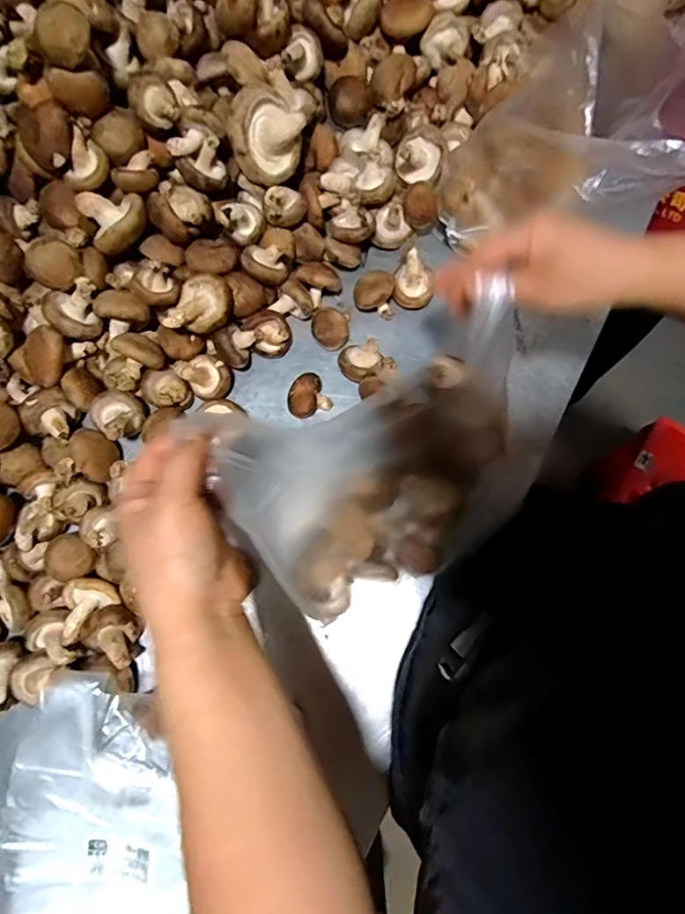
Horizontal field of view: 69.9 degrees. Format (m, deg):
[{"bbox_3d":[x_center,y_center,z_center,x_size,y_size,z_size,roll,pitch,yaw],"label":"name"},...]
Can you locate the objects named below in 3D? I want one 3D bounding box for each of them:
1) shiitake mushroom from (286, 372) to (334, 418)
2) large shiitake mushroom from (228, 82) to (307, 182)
[{"bbox_3d":[-0.035,-0.059,0.482,0.040,0.028,0.038,0,79,0],"label":"shiitake mushroom"},{"bbox_3d":[-0.069,-0.295,0.450,0.065,0.074,0.030,-15,35,-30],"label":"large shiitake mushroom"}]

